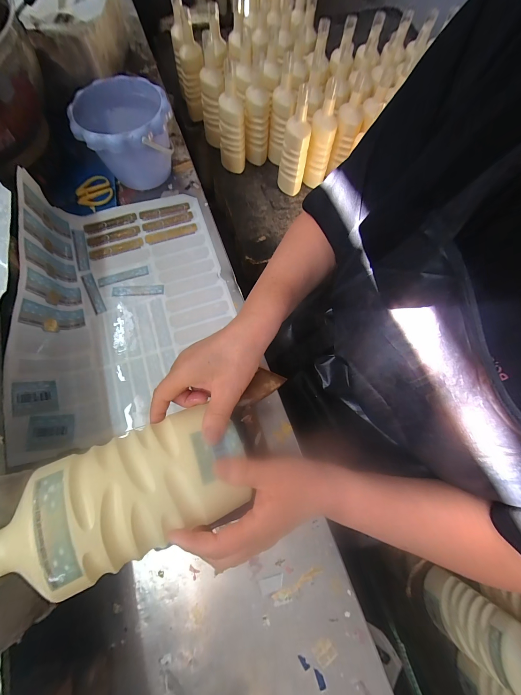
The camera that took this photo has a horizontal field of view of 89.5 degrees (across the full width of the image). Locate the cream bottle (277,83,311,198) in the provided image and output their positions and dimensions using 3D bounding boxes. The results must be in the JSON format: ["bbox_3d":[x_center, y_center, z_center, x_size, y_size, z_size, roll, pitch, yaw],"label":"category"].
[{"bbox_3d":[0.095,-0.552,0.721,0.072,0.232,0.079,8,69,0],"label":"cream bottle"}]

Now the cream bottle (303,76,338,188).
[{"bbox_3d":[0.170,-0.579,0.733,0.067,0.234,0.072,13,69,2],"label":"cream bottle"}]

